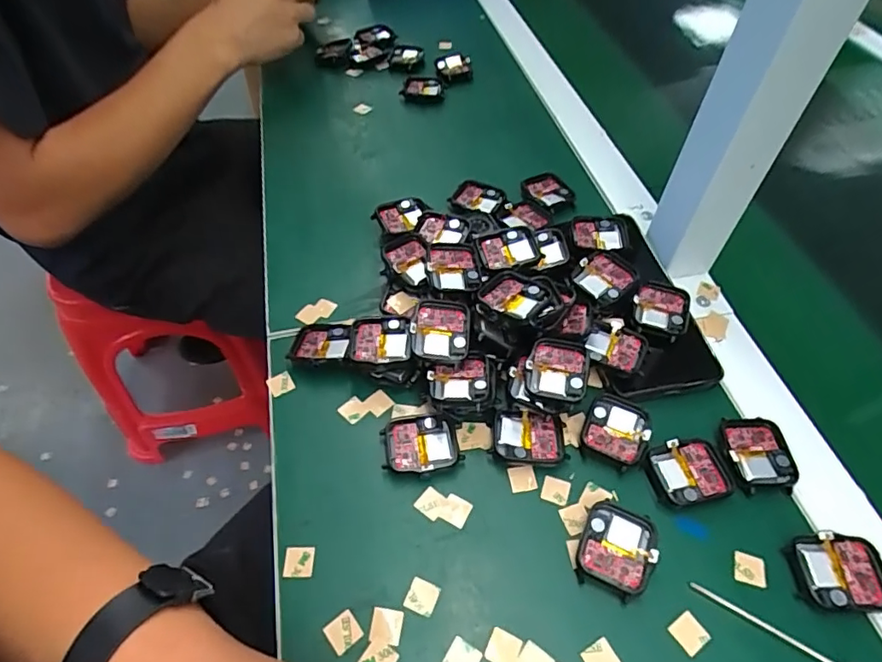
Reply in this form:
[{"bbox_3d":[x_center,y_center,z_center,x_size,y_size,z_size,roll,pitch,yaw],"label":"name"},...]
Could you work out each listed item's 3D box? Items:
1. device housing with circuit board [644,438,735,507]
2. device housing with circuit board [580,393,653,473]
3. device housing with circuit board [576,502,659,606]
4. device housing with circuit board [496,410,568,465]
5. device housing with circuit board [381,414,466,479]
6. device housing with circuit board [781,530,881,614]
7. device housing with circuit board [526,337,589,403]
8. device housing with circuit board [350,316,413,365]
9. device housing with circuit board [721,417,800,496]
[{"bbox_3d":[0.146,0.083,0.317,0.045,0.006,0.036,-8,53,-5],"label":"device housing with circuit board"},{"bbox_3d":[0.110,0.061,0.335,0.038,0.006,0.044,21,55,16],"label":"device housing with circuit board"},{"bbox_3d":[0.096,0.119,0.292,0.037,0.010,0.045,20,55,16],"label":"device housing with circuit board"},{"bbox_3d":[0.054,0.066,0.331,0.042,0.013,0.032,1,52,2],"label":"device housing with circuit board"},{"bbox_3d":[-0.011,0.071,0.329,0.047,0.011,0.037,-8,53,-5],"label":"device housing with circuit board"},{"bbox_3d":[0.211,0.127,0.283,0.045,0.006,0.038,1,52,1],"label":"device housing with circuit board"},{"bbox_3d":[0.074,0.023,0.339,0.037,0.005,0.042,11,53,9],"label":"device housing with circuit board"},{"bbox_3d":[-0.039,0.005,0.350,0.040,0.010,0.036,-10,56,1],"label":"device housing with circuit board"},{"bbox_3d":[0.191,0.074,0.323,0.039,0.006,0.045,1,52,1],"label":"device housing with circuit board"}]

